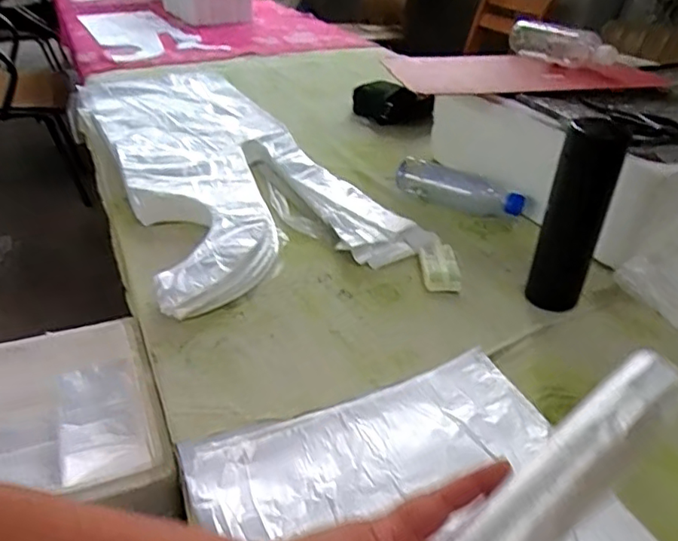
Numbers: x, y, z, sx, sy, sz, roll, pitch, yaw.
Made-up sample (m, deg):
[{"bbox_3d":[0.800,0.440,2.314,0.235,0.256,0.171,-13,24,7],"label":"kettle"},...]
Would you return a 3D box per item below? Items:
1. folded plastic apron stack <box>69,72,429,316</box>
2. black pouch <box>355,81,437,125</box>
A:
[{"bbox_3d":[-0.241,-0.224,1.051,0.369,0.058,0.901,-15,39,-24],"label":"folded plastic apron stack"},{"bbox_3d":[0.114,-0.372,1.290,0.221,0.076,0.075,28,41,34],"label":"black pouch"}]

